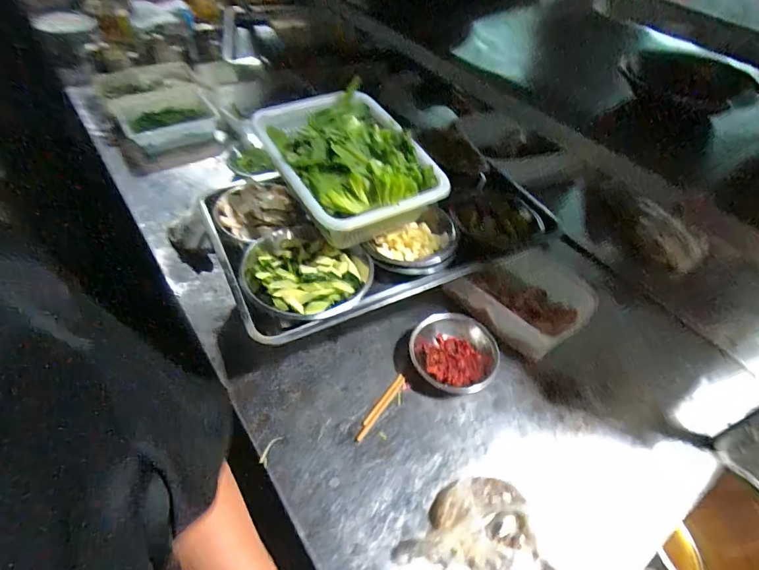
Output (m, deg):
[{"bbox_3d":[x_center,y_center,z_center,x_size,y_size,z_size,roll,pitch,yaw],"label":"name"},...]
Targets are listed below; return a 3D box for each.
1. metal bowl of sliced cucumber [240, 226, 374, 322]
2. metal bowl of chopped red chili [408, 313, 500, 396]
[{"bbox_3d":[-0.111,-0.022,0.666,0.189,0.050,0.178,1,48,-1],"label":"metal bowl of sliced cucumber"},{"bbox_3d":[0.124,0.115,0.708,0.143,0.046,0.127,22,51,17],"label":"metal bowl of chopped red chili"}]

